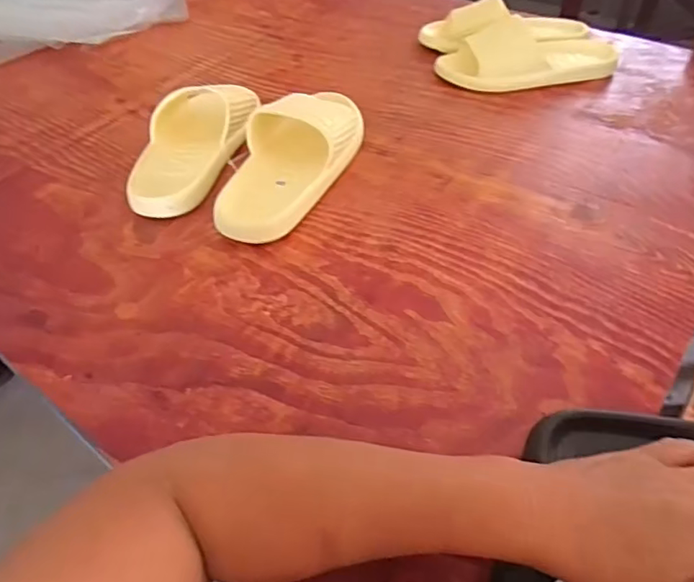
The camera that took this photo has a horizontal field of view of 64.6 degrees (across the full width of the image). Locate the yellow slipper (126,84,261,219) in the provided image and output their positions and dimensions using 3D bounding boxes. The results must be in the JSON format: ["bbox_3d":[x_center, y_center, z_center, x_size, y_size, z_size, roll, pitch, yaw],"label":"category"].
[{"bbox_3d":[-0.173,-0.171,0.611,0.097,0.060,0.212,7,47,8],"label":"yellow slipper"}]

